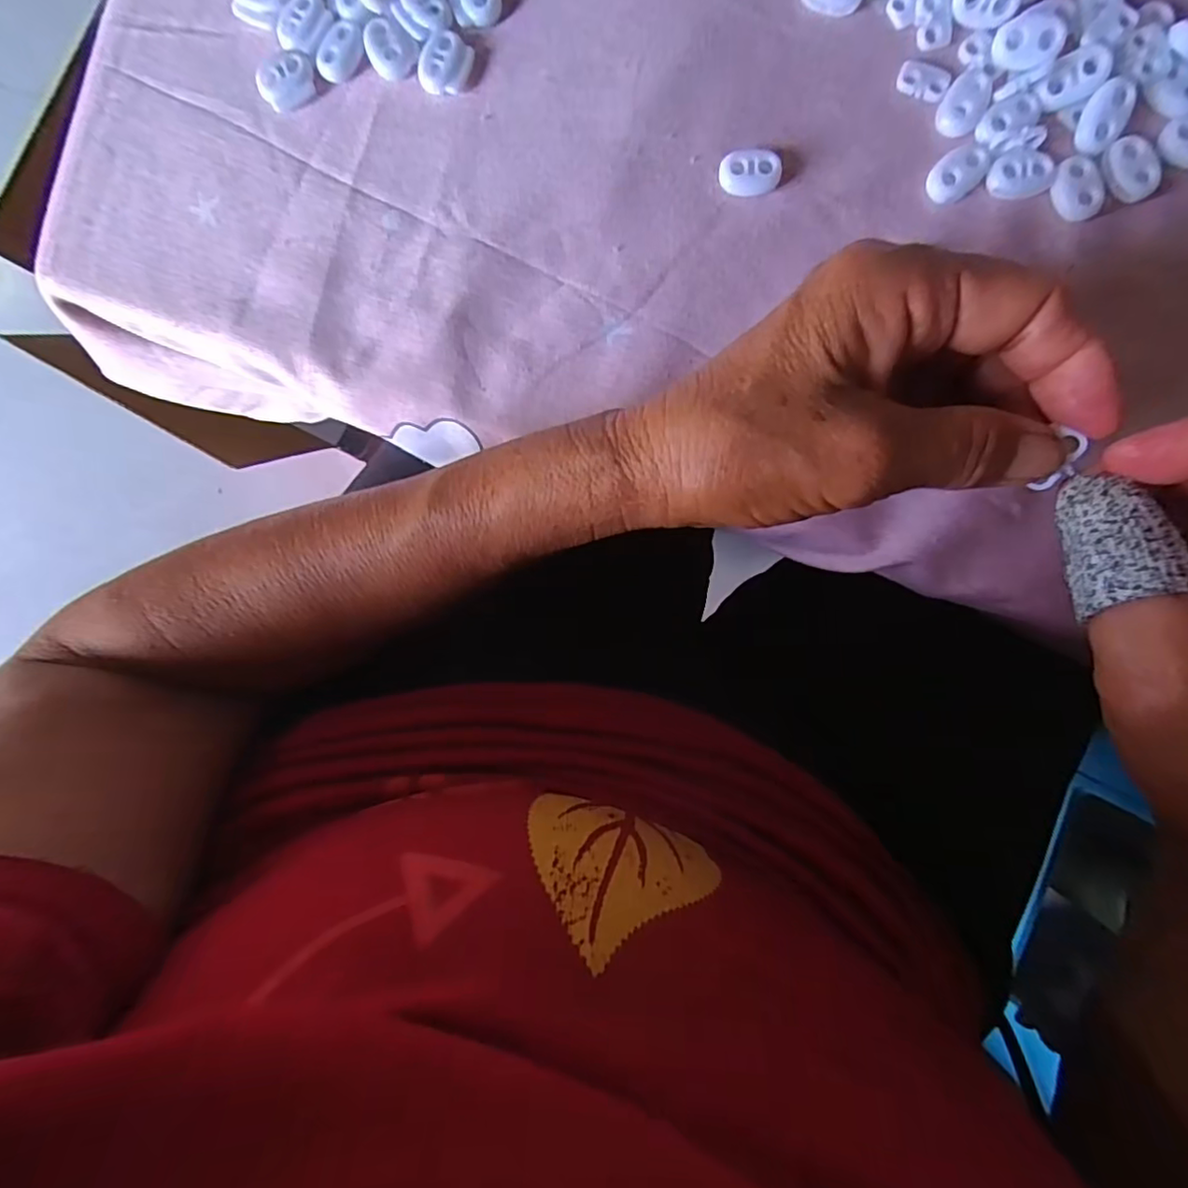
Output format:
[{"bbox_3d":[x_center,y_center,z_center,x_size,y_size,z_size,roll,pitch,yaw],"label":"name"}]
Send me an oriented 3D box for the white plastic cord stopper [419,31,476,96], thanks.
[{"bbox_3d":[-0.057,-0.203,0.232,0.017,0.005,0.021,31,94,3],"label":"white plastic cord stopper"}]

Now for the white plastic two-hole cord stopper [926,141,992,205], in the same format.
[{"bbox_3d":[0.132,-0.153,0.220,0.022,0.005,0.015,-39,88,4],"label":"white plastic two-hole cord stopper"}]

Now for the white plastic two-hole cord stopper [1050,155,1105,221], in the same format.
[{"bbox_3d":[0.173,-0.145,0.217,0.015,0.005,0.021,-13,91,5],"label":"white plastic two-hole cord stopper"}]

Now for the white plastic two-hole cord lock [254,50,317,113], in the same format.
[{"bbox_3d":[-0.120,-0.200,0.237,0.022,0.005,0.018,-14,90,5],"label":"white plastic two-hole cord lock"}]

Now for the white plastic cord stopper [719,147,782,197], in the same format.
[{"bbox_3d":[0.058,-0.156,0.225,0.022,0.006,0.015,-7,91,4],"label":"white plastic cord stopper"}]

